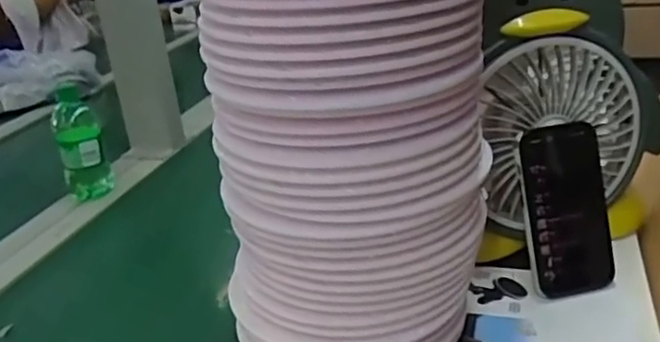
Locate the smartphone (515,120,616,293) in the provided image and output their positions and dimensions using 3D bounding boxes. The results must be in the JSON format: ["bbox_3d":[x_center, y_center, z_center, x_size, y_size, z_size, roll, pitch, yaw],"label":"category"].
[{"bbox_3d":[0.214,0.033,0.579,0.080,0.150,0.014,-12,6,-11],"label":"smartphone"}]

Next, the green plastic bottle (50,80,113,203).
[{"bbox_3d":[-0.336,-0.036,0.861,0.056,0.150,0.052,-16,26,-22],"label":"green plastic bottle"}]

